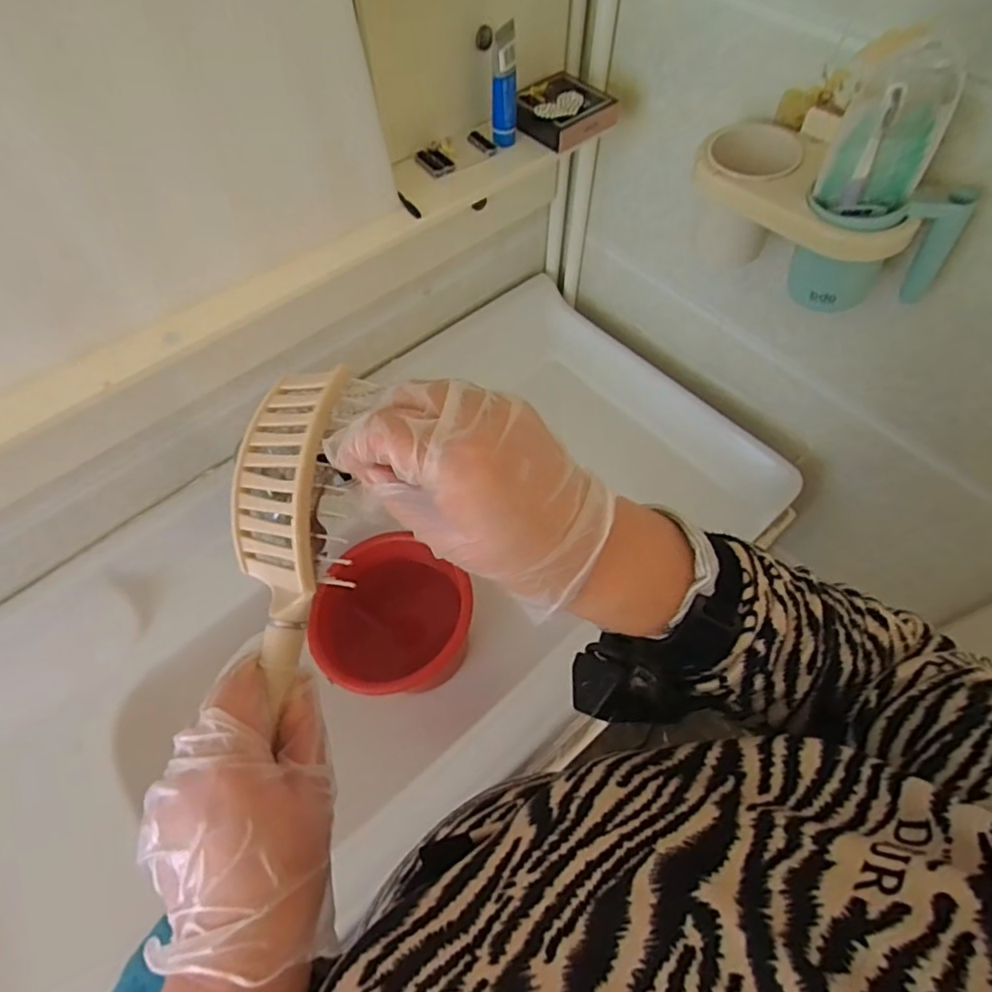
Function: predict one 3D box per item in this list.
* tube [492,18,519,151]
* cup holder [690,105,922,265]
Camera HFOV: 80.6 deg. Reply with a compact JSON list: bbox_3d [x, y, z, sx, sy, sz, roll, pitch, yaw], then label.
[{"bbox_3d":[0.009,-0.389,0.560,0.024,0.094,0.029,4,62,1],"label":"tube"},{"bbox_3d":[0.256,-0.260,0.497,0.091,0.044,0.183,-29,66,-16],"label":"cup holder"}]

